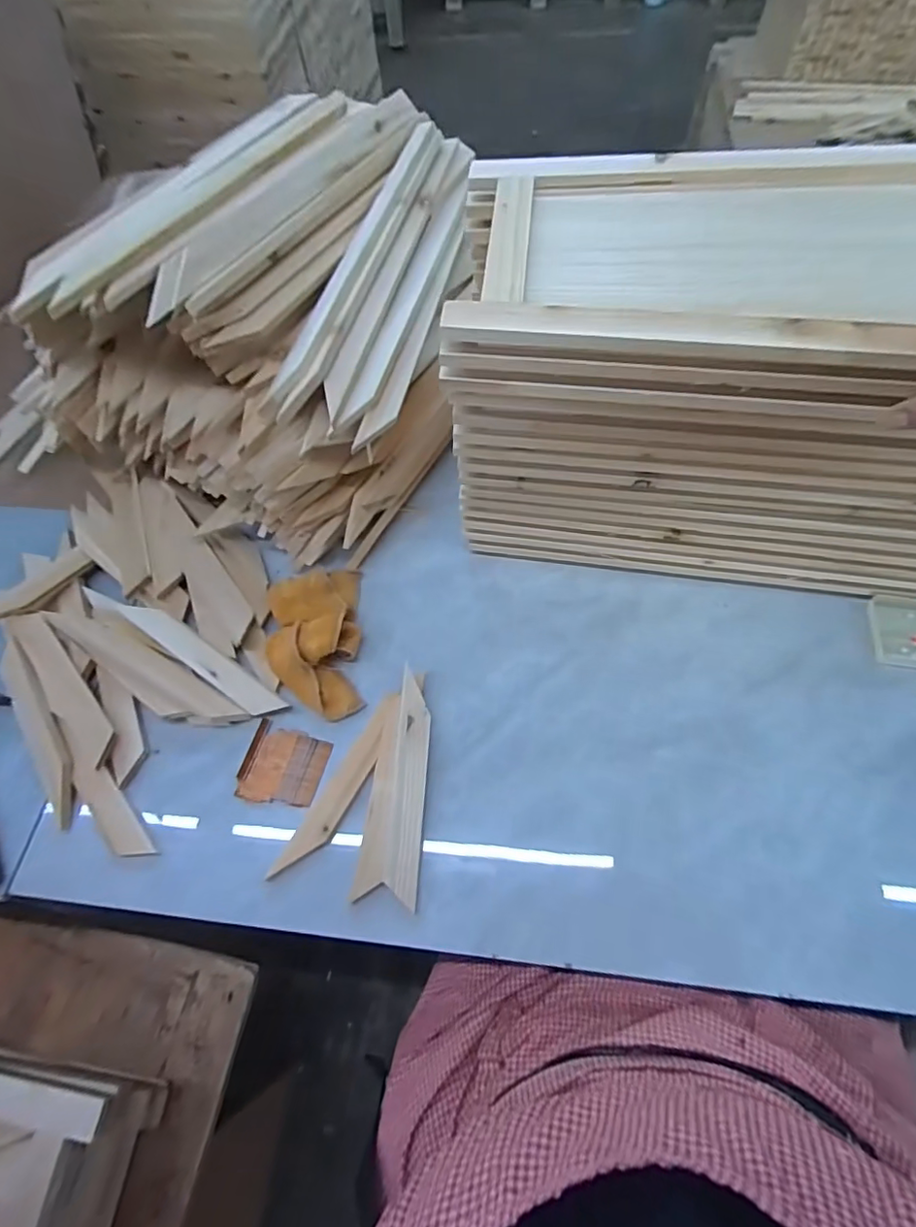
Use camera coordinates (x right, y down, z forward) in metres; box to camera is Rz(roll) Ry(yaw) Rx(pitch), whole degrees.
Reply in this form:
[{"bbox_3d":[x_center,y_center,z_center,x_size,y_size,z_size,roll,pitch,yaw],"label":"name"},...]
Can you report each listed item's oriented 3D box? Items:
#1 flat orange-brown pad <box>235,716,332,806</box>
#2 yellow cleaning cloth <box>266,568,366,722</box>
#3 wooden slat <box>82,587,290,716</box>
[{"bbox_3d":[-0.159,0.139,0.497,0.073,0.008,0.067,13,63,10],"label":"flat orange-brown pad"},{"bbox_3d":[-0.140,0.022,0.531,0.087,0.037,0.152,-7,62,0],"label":"yellow cleaning cloth"},{"bbox_3d":[-0.272,0.031,0.541,0.249,0.007,0.032,27,67,17],"label":"wooden slat"}]

